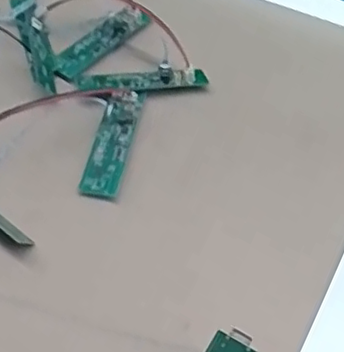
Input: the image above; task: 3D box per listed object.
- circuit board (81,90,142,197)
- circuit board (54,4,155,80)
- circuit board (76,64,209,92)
[{"bbox_3d":[-0.034,-0.019,0.372,0.021,0.007,0.078,10,54,4],"label":"circuit board"},{"bbox_3d":[-0.047,-0.090,0.421,0.020,0.007,0.075,37,60,21],"label":"circuit board"},{"bbox_3d":[-0.018,-0.060,0.401,0.081,0.009,0.019,-6,55,-8],"label":"circuit board"}]

